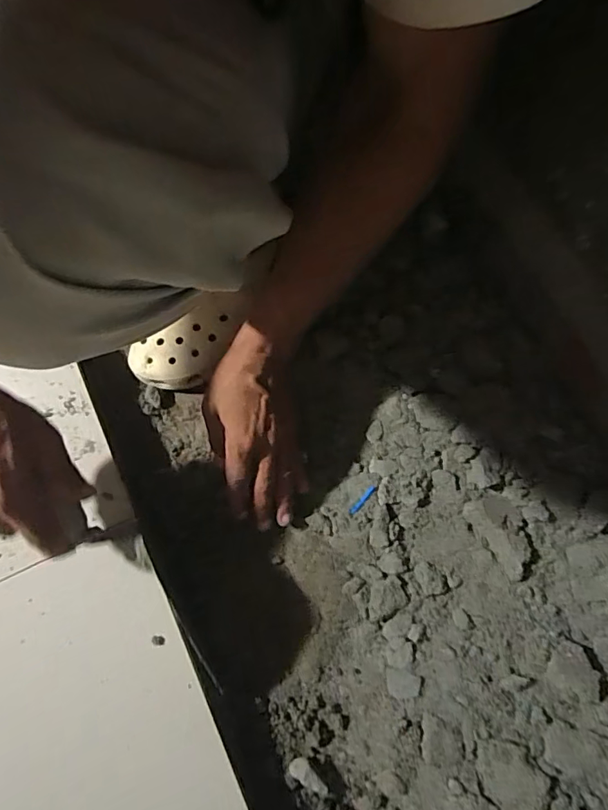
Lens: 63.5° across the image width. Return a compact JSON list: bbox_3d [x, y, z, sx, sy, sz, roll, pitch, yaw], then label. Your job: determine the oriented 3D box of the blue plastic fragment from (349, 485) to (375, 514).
[{"bbox_3d":[0.059,0.097,0.499,0.007,0.004,0.036,42,79,9],"label":"blue plastic fragment"}]

